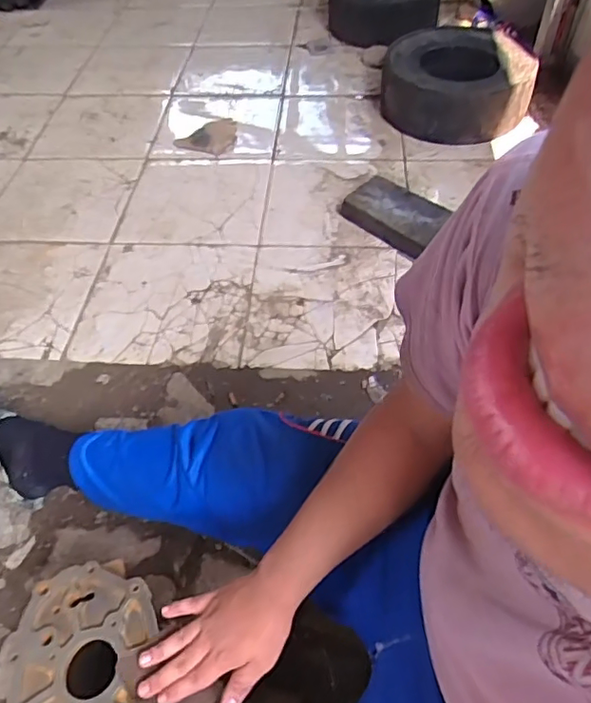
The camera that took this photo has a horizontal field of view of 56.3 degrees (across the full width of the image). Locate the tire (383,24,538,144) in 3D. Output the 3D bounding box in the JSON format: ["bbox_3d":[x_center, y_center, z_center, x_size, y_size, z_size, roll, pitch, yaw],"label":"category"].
[{"bbox_3d":[0.483,-0.842,1.730,0.419,0.165,0.408,6,52,7],"label":"tire"}]

